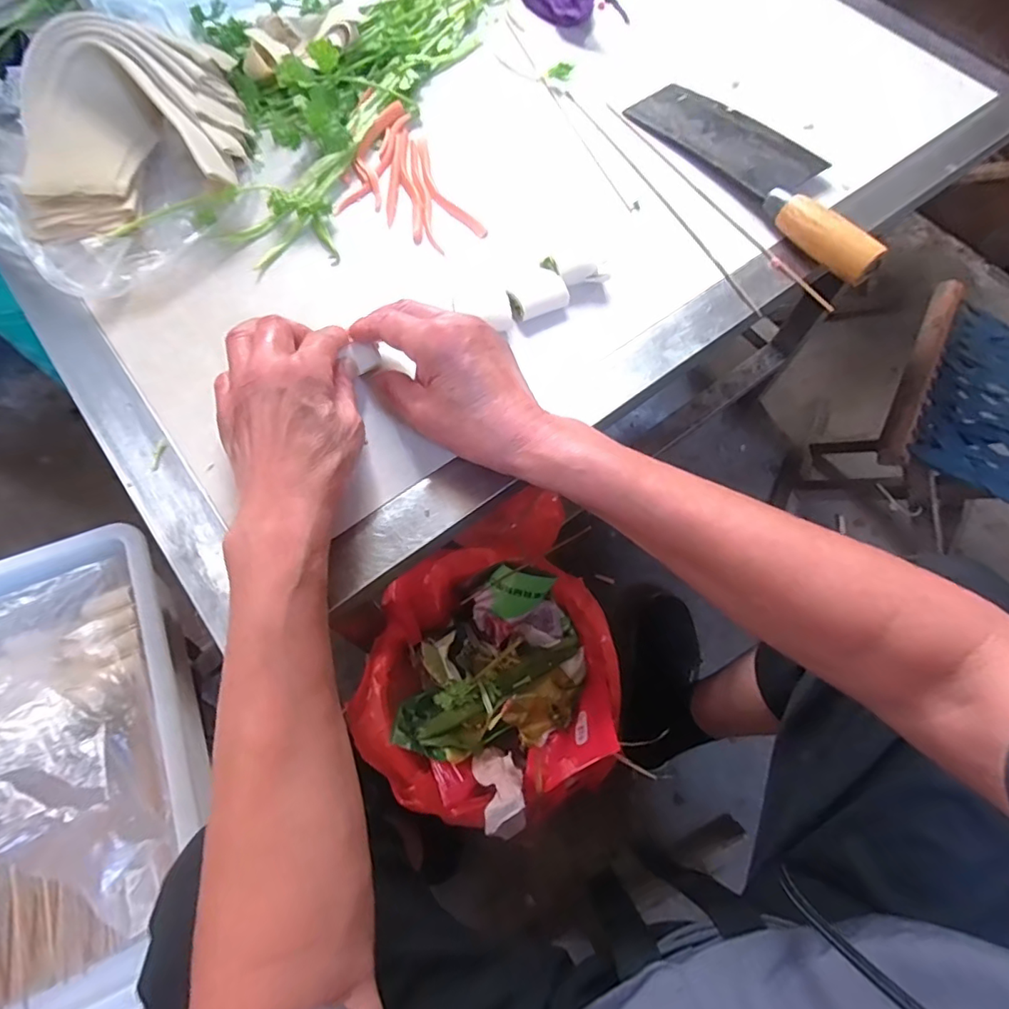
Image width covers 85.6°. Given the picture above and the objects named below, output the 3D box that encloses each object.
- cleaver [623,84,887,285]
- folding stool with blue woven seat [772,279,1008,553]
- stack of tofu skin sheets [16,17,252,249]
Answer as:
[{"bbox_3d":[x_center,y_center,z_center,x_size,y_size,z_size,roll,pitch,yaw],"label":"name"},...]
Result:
[{"bbox_3d":[0.221,-0.288,0.457,0.086,0.028,0.260,-33,72,-15],"label":"cleaver"},{"bbox_3d":[0.611,-0.062,0.786,0.250,0.293,0.286,28,69,10],"label":"folding stool with blue woven seat"},{"bbox_3d":[-0.288,-0.297,0.414,0.151,0.068,0.177,-11,68,-6],"label":"stack of tofu skin sheets"}]

